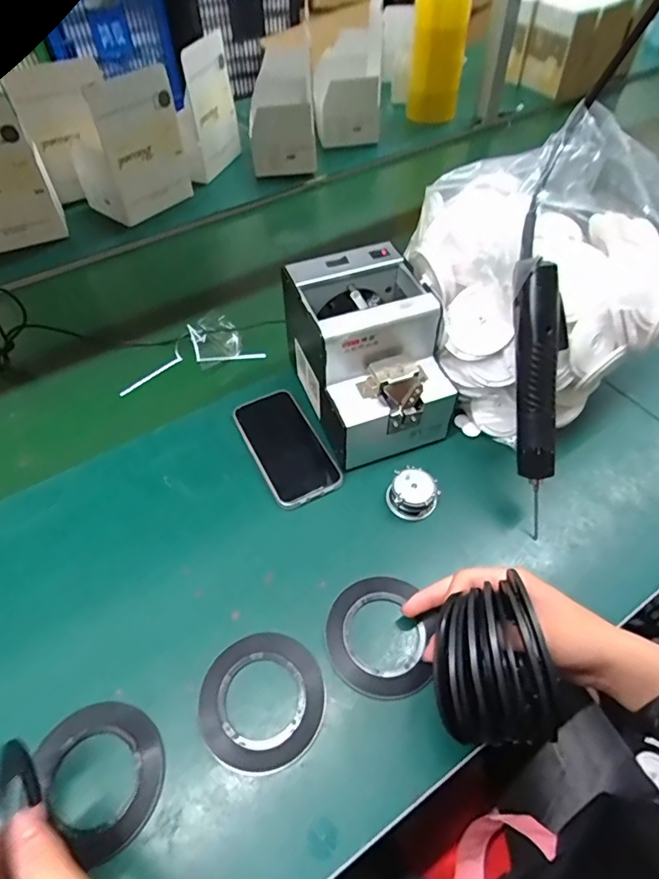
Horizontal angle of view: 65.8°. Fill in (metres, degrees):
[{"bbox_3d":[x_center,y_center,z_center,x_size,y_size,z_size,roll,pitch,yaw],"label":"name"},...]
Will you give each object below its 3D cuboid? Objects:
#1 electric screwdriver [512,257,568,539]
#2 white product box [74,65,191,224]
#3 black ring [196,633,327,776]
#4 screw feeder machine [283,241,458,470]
[{"bbox_3d":[0.195,-0.034,0.478,0.044,0.258,0.035,-4,10,-1],"label":"electric screwdriver"},{"bbox_3d":[-0.330,-0.486,0.834,0.122,0.201,0.150,35,57,27],"label":"white product box"},{"bbox_3d":[-0.055,0.210,0.414,0.099,0.004,0.099,-1,52,1],"label":"black ring"},{"bbox_3d":[0.042,-0.088,0.548,0.131,0.150,0.176,-18,54,-12],"label":"screw feeder machine"}]

